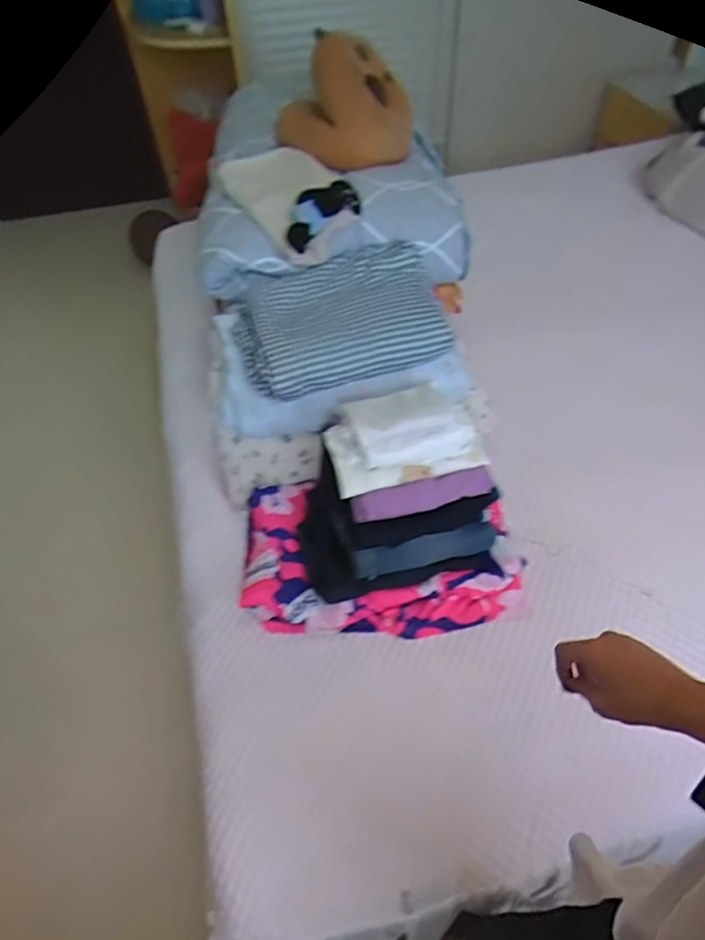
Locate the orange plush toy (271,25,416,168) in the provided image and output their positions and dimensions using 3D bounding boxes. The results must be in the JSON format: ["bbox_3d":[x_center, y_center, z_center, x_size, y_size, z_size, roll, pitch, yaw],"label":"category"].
[{"bbox_3d":[-0.016,-0.817,1.280,0.269,0.252,0.156,16,53,16],"label":"orange plush toy"}]

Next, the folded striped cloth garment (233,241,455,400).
[{"bbox_3d":[-0.027,-0.297,1.126,0.384,0.108,0.286,-12,51,-6],"label":"folded striped cloth garment"}]

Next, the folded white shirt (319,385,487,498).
[{"bbox_3d":[0.091,-0.061,0.987,0.258,0.119,0.134,-12,51,-6],"label":"folded white shirt"}]

